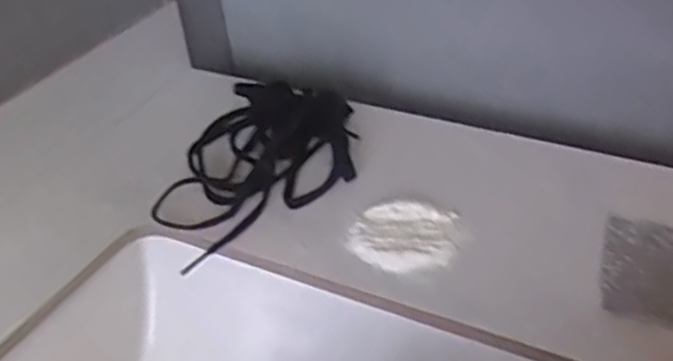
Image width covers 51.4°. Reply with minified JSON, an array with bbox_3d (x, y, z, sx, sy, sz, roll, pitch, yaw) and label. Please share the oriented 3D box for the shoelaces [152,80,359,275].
[{"bbox_3d":[-0.043,-0.018,0.471,0.107,0.018,0.172,10,39,19],"label":"shoelaces"}]

